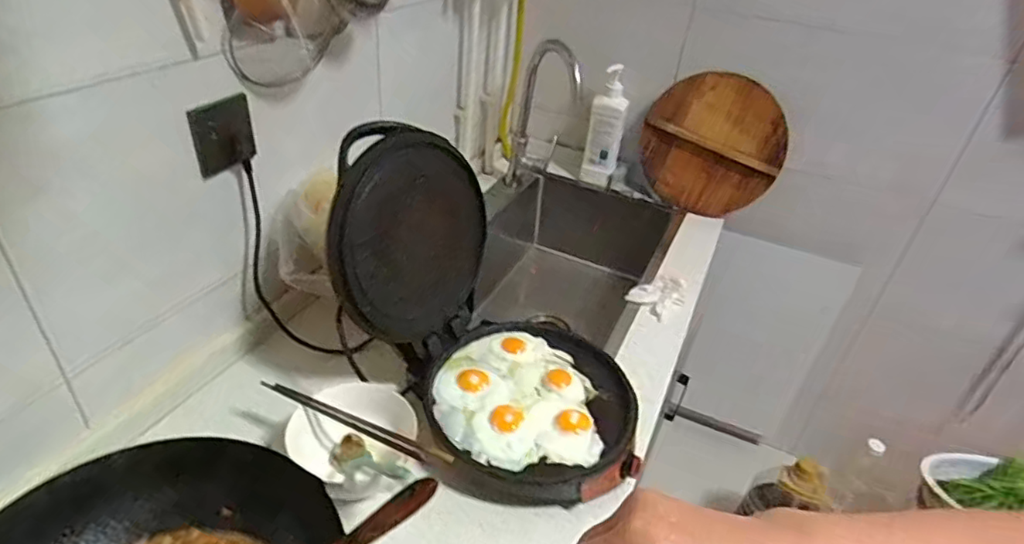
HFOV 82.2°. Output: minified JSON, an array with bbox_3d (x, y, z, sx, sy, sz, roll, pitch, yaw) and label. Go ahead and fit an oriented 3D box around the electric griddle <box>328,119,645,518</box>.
[{"bbox_3d":[-0.019,0.055,0.758,0.303,0.322,0.445,-26,46,-38],"label":"electric griddle"}]

